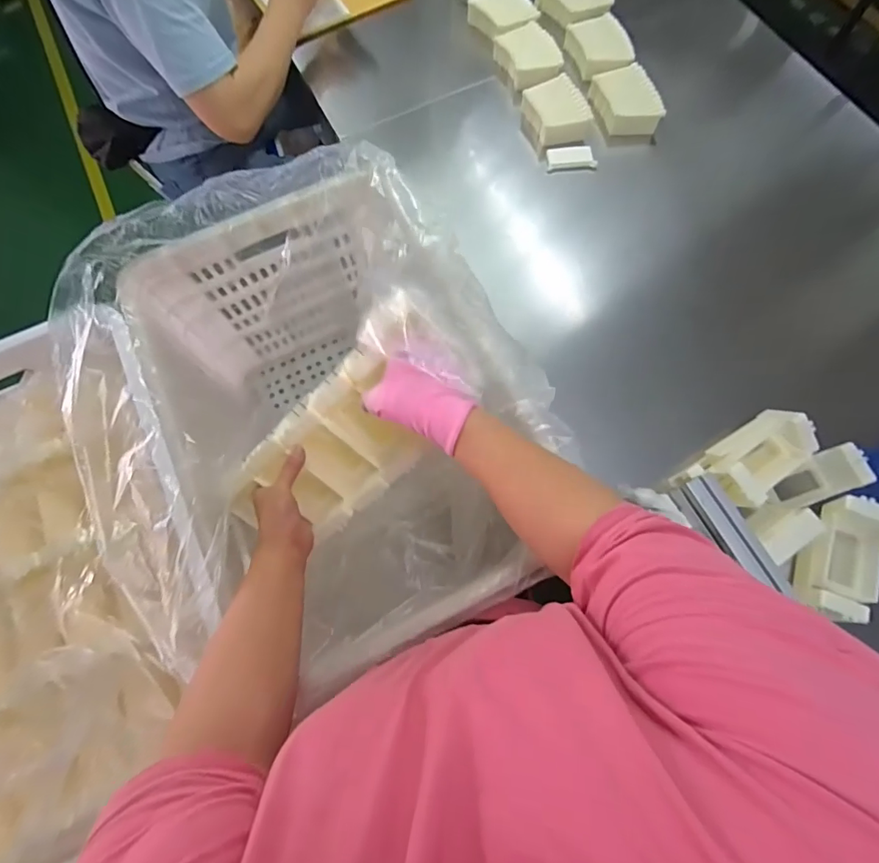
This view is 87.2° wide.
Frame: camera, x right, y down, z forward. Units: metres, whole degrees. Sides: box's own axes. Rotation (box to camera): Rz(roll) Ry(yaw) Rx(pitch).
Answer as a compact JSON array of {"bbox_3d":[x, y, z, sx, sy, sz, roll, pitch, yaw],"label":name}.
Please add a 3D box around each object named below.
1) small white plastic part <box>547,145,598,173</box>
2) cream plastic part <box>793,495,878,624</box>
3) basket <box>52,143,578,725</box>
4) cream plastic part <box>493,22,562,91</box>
[{"bbox_3d":[0.216,-0.444,0.751,0.077,0.024,0.028,1,73,2],"label":"small white plastic part"},{"bbox_3d":[0.453,0.142,0.517,0.057,0.069,0.128,24,75,9],"label":"cream plastic part"},{"bbox_3d":[-0.135,-0.019,0.627,0.438,0.350,0.532,-22,73,-5],"label":"basket"},{"bbox_3d":[0.151,-0.644,0.791,0.082,0.029,0.106,-22,73,-5],"label":"cream plastic part"}]

